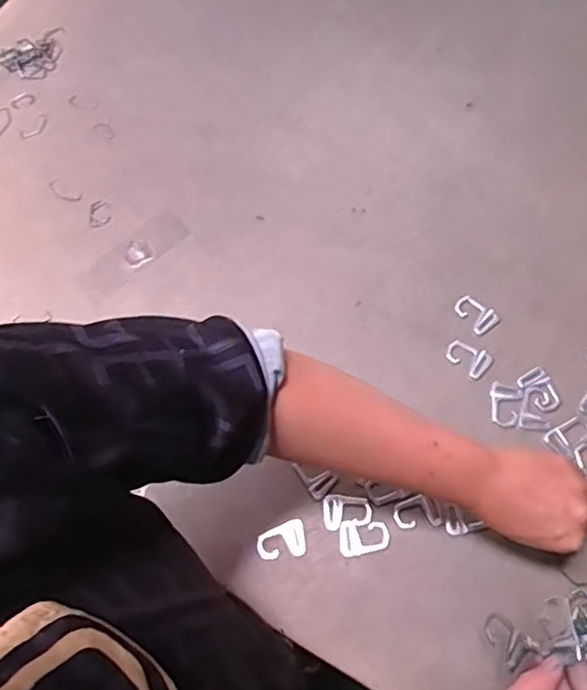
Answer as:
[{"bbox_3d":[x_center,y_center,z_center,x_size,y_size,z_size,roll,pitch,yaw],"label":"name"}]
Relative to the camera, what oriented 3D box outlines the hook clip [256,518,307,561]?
[{"bbox_3d":[-0.011,0.173,0.546,0.044,0.007,0.030,-10,65,-1],"label":"hook clip"}]

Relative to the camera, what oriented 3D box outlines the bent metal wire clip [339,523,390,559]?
[{"bbox_3d":[0.063,0.172,0.545,0.044,0.004,0.027,-9,65,-1],"label":"bent metal wire clip"}]

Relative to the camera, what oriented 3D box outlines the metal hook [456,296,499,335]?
[{"bbox_3d":[0.185,-0.032,0.619,0.029,0.004,0.042,-32,67,-11],"label":"metal hook"}]

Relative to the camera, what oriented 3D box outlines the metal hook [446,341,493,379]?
[{"bbox_3d":[0.171,0.013,0.599,0.043,0.004,0.027,31,70,16],"label":"metal hook"}]

